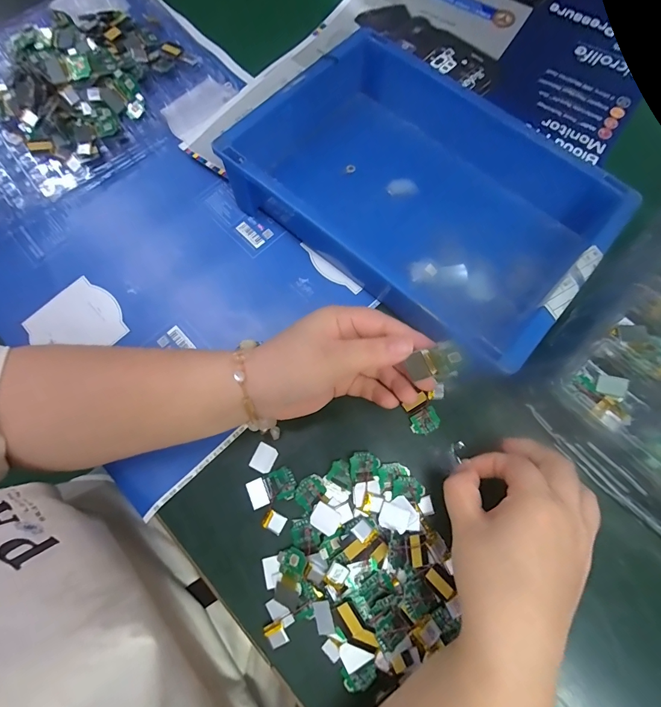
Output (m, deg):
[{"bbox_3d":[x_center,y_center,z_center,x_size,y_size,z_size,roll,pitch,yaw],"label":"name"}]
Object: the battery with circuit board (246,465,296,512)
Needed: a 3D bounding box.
[{"bbox_3d":[-0.047,0.110,0.305,0.039,0.004,0.024,-24,75,-7],"label":"battery with circuit board"}]

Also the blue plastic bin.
[{"bbox_3d":[0.089,-0.148,0.347,0.313,0.067,0.220,38,77,10],"label":"blue plastic bin"}]

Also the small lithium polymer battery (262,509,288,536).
[{"bbox_3d":[-0.044,0.134,0.298,0.017,0.004,0.014,28,76,8],"label":"small lithium polymer battery"}]

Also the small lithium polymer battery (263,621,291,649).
[{"bbox_3d":[-0.040,0.208,0.278,0.015,0.004,0.016,-22,75,-6],"label":"small lithium polymer battery"}]

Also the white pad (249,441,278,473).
[{"bbox_3d":[-0.055,0.087,0.313,0.019,0.004,0.022,24,75,7],"label":"white pad"}]

